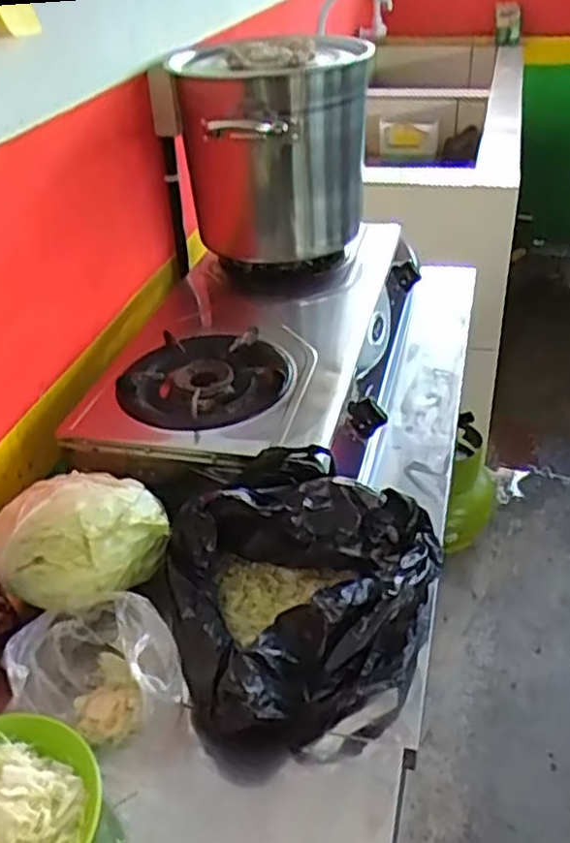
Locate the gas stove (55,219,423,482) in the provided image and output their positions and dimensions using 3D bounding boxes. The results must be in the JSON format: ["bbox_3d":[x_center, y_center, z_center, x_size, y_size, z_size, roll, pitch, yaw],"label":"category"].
[{"bbox_3d":[-0.040,-0.118,1.081,0.392,0.112,0.587,5,37,14],"label":"gas stove"}]

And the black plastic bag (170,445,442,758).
[{"bbox_3d":[0.008,0.167,0.735,0.238,0.145,0.286,15,40,26],"label":"black plastic bag"}]

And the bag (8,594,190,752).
[{"bbox_3d":[-0.171,0.219,0.680,0.140,0.086,0.124,-13,36,-12],"label":"bag"}]

